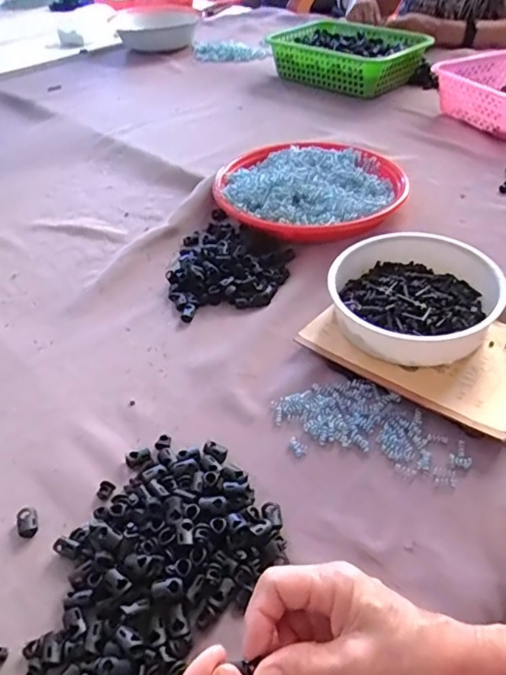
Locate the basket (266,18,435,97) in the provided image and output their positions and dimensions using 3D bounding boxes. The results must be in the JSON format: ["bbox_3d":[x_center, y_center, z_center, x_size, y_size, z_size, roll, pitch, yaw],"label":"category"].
[{"bbox_3d":[0.193,-0.548,1.040,0.208,0.082,0.279,-34,52,-29],"label":"basket"}]

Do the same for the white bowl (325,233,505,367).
[{"bbox_3d":[0.158,-0.044,0.535,0.162,0.053,0.162,-1,44,1],"label":"white bowl"}]

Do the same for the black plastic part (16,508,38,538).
[{"bbox_3d":[-0.170,0.139,0.397,0.014,0.009,0.021,-13,45,-11],"label":"black plastic part"}]

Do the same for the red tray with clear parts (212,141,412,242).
[{"bbox_3d":[0.080,-0.197,0.714,0.228,0.051,0.236,29,52,29],"label":"red tray with clear parts"}]

